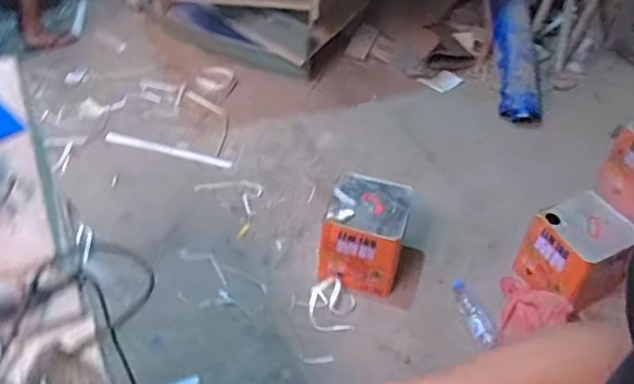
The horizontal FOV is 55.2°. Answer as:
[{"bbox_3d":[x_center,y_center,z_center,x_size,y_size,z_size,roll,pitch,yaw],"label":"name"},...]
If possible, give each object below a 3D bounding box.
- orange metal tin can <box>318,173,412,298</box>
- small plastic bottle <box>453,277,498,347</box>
[{"bbox_3d":[0.145,0.132,1.859,0.239,0.267,0.257,10,44,8],"label":"orange metal tin can"},{"bbox_3d":[0.468,0.353,1.818,0.062,0.072,0.276,-5,28,-7],"label":"small plastic bottle"}]

